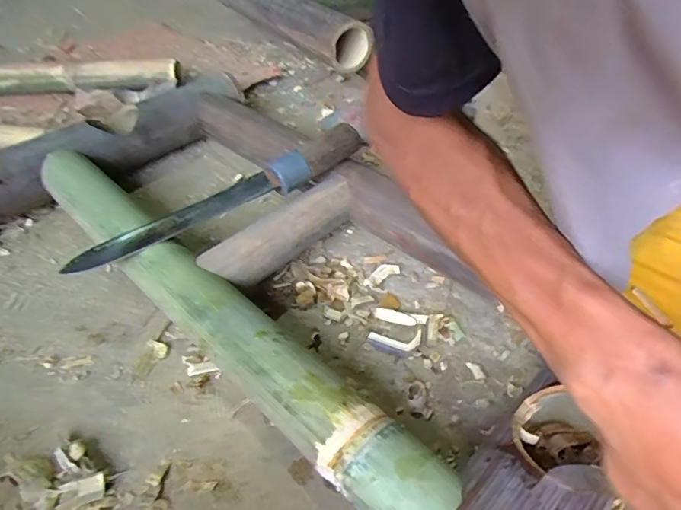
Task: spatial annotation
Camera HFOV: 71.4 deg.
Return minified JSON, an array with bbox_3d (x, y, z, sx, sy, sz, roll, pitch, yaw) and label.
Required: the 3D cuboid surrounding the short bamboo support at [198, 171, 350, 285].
[{"bbox_3d":[-0.061,-0.024,0.499,0.181,0.039,0.048,-35,53,-29],"label":"short bamboo support"}]

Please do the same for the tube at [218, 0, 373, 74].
[{"bbox_3d":[-0.107,-0.430,0.842,0.085,0.071,0.426,-24,49,-21],"label":"tube"}]

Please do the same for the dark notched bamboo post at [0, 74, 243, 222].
[{"bbox_3d":[-0.370,-0.132,0.650,0.512,0.096,0.113,-32,51,-28],"label":"dark notched bamboo post"}]

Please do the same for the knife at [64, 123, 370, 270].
[{"bbox_3d":[-0.119,-0.062,0.489,0.319,0.047,0.041,-25,49,-22],"label":"knife"}]

